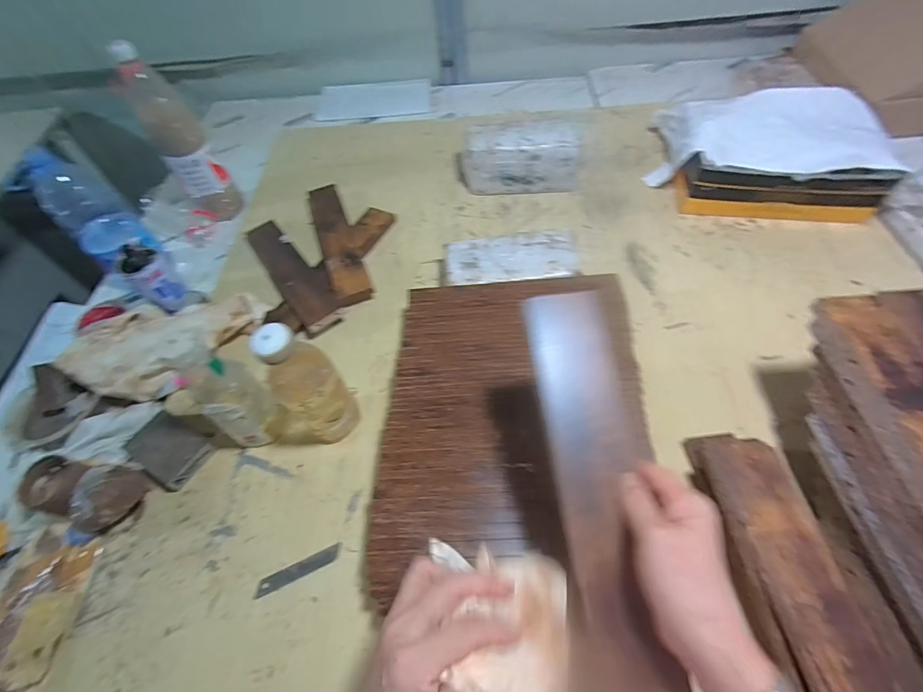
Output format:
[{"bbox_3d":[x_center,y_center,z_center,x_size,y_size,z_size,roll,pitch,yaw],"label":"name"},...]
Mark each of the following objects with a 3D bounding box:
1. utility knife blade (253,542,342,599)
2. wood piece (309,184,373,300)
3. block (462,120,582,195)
[{"bbox_3d":[-0.186,0.255,0.482,0.099,0.006,0.017,-23,57,-9],"label":"utility knife blade"},{"bbox_3d":[-0.224,-0.190,0.766,0.059,0.028,0.303,-20,57,-8],"label":"wood piece"},{"bbox_3d":[0.113,-0.357,0.815,0.219,0.104,0.081,-3,56,4],"label":"block"}]

